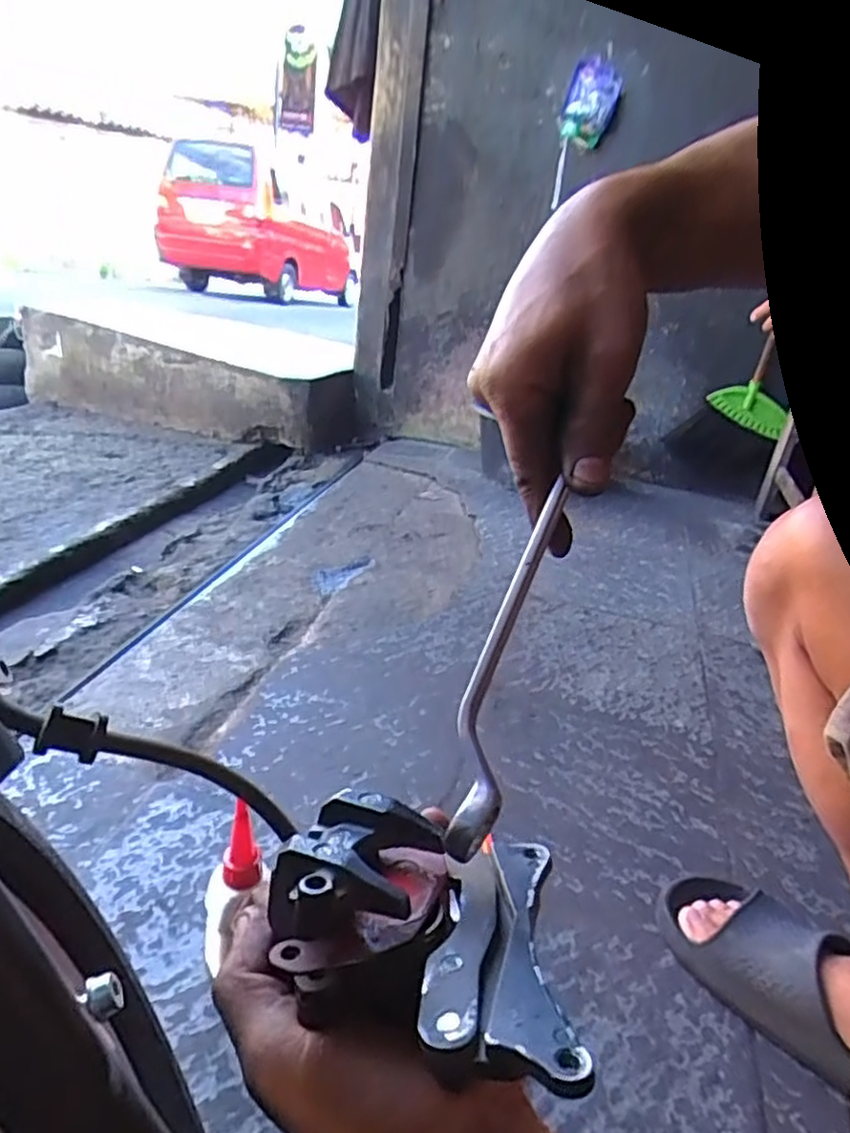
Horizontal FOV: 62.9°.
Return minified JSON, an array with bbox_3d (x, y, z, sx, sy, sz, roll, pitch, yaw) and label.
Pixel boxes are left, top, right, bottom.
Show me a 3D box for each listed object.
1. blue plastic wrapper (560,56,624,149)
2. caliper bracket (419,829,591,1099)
[{"bbox_3d":[0.362,-1.015,1.520,0.109,0.151,0.016,17,32,-9],"label":"blue plastic wrapper"},{"bbox_3d":[0.025,0.133,0.248,0.047,0.009,0.115,5,11,3],"label":"caliper bracket"}]

